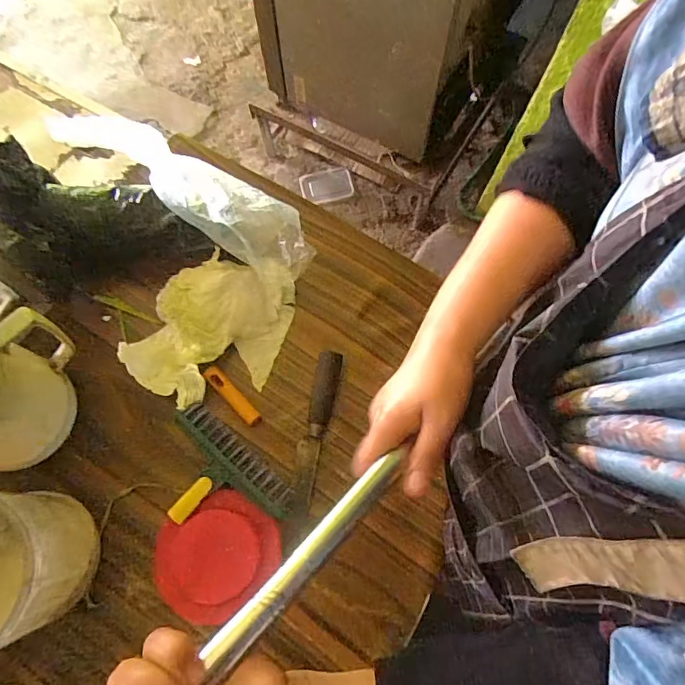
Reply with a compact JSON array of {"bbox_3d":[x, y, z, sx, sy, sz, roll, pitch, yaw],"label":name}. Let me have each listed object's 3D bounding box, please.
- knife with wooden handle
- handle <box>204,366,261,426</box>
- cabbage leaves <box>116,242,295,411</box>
[{"bbox_3d":[-0.034,0.106,0.616,0.033,0.022,0.198,11,72,3],"label":"knife with wooden handle"},{"bbox_3d":[-0.139,0.068,0.620,0.020,0.025,0.093,-41,77,-13],"label":"handle"},{"bbox_3d":[-0.169,-0.024,0.635,0.177,0.052,0.226,21,72,6],"label":"cabbage leaves"}]

